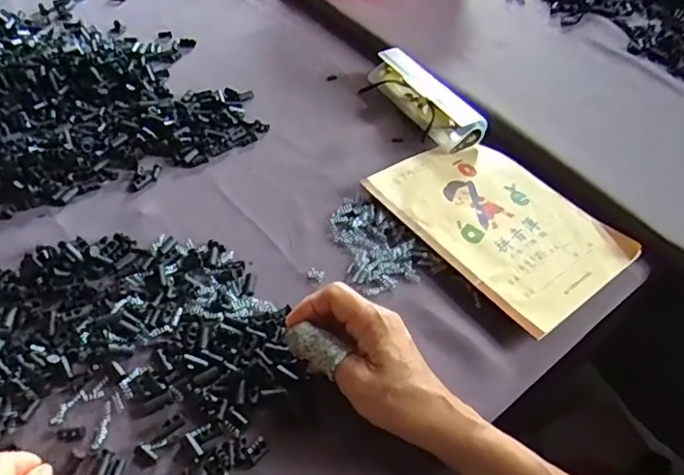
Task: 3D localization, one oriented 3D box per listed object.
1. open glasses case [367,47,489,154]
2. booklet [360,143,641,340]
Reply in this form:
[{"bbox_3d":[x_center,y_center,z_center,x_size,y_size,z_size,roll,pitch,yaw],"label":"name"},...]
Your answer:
[{"bbox_3d":[0.087,-0.150,0.582,0.047,0.035,0.155,-23,56,-22],"label":"open glasses case"},{"bbox_3d":[0.138,-0.017,0.492,0.139,0.019,0.203,-30,59,-27],"label":"booklet"}]

